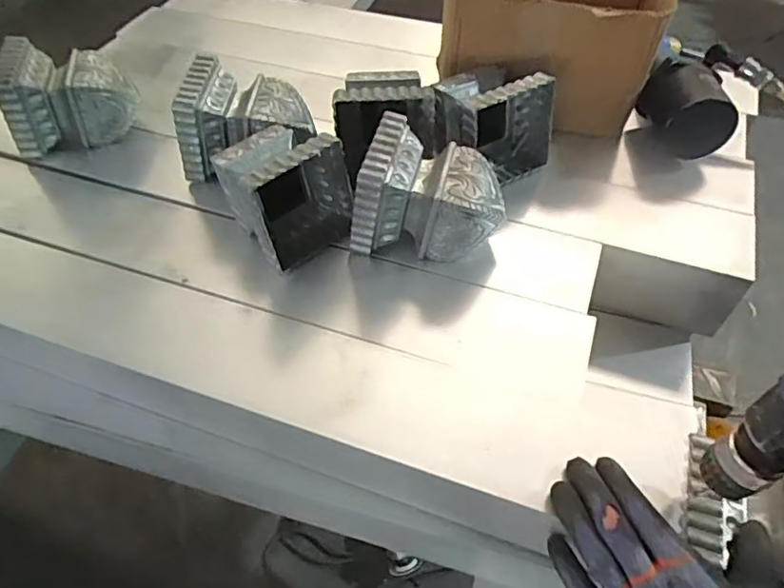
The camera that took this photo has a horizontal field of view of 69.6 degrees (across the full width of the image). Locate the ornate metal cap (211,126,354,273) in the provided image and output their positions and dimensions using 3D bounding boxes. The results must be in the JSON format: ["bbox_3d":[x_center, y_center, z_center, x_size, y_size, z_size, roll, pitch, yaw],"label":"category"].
[{"bbox_3d":[-0.117,-0.113,0.596,0.112,0.115,0.122,-37,60,-25],"label":"ornate metal cap"}]

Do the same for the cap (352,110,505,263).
[{"bbox_3d":[0.039,-0.103,0.586,0.149,0.118,0.096,3,52,4],"label":"cap"}]

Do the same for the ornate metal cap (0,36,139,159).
[{"bbox_3d":[-0.410,-0.256,0.732,0.151,0.107,0.102,-11,52,-7],"label":"ornate metal cap"}]

